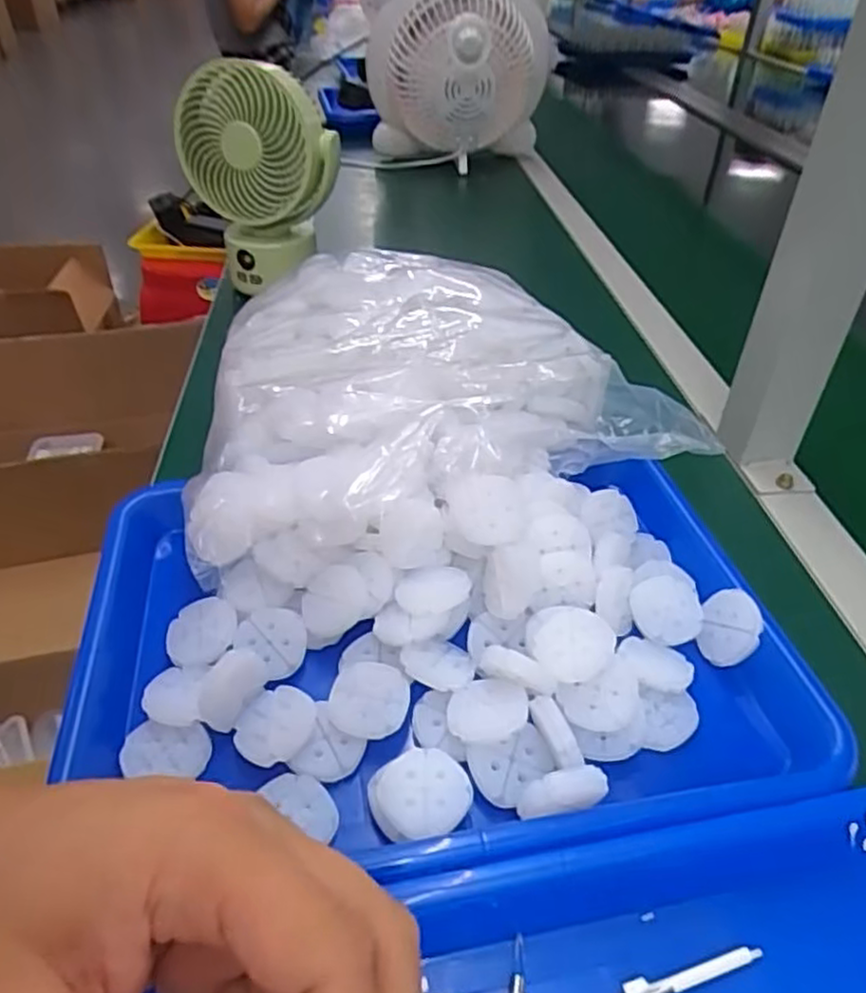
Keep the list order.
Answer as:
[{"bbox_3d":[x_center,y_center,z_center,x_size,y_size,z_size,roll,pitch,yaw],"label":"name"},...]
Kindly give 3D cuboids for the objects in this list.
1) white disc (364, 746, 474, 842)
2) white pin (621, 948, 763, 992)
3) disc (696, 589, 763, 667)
[{"bbox_3d":[-0.005,0.123,0.289,0.039,0.009,0.035,-21,46,-24],"label":"white disc"},{"bbox_3d":[0.090,0.170,0.249,0.058,0.004,0.008,-10,42,-13],"label":"white pin"},{"bbox_3d":[0.149,0.066,0.353,0.030,0.007,0.037,-11,57,48],"label":"disc"}]

